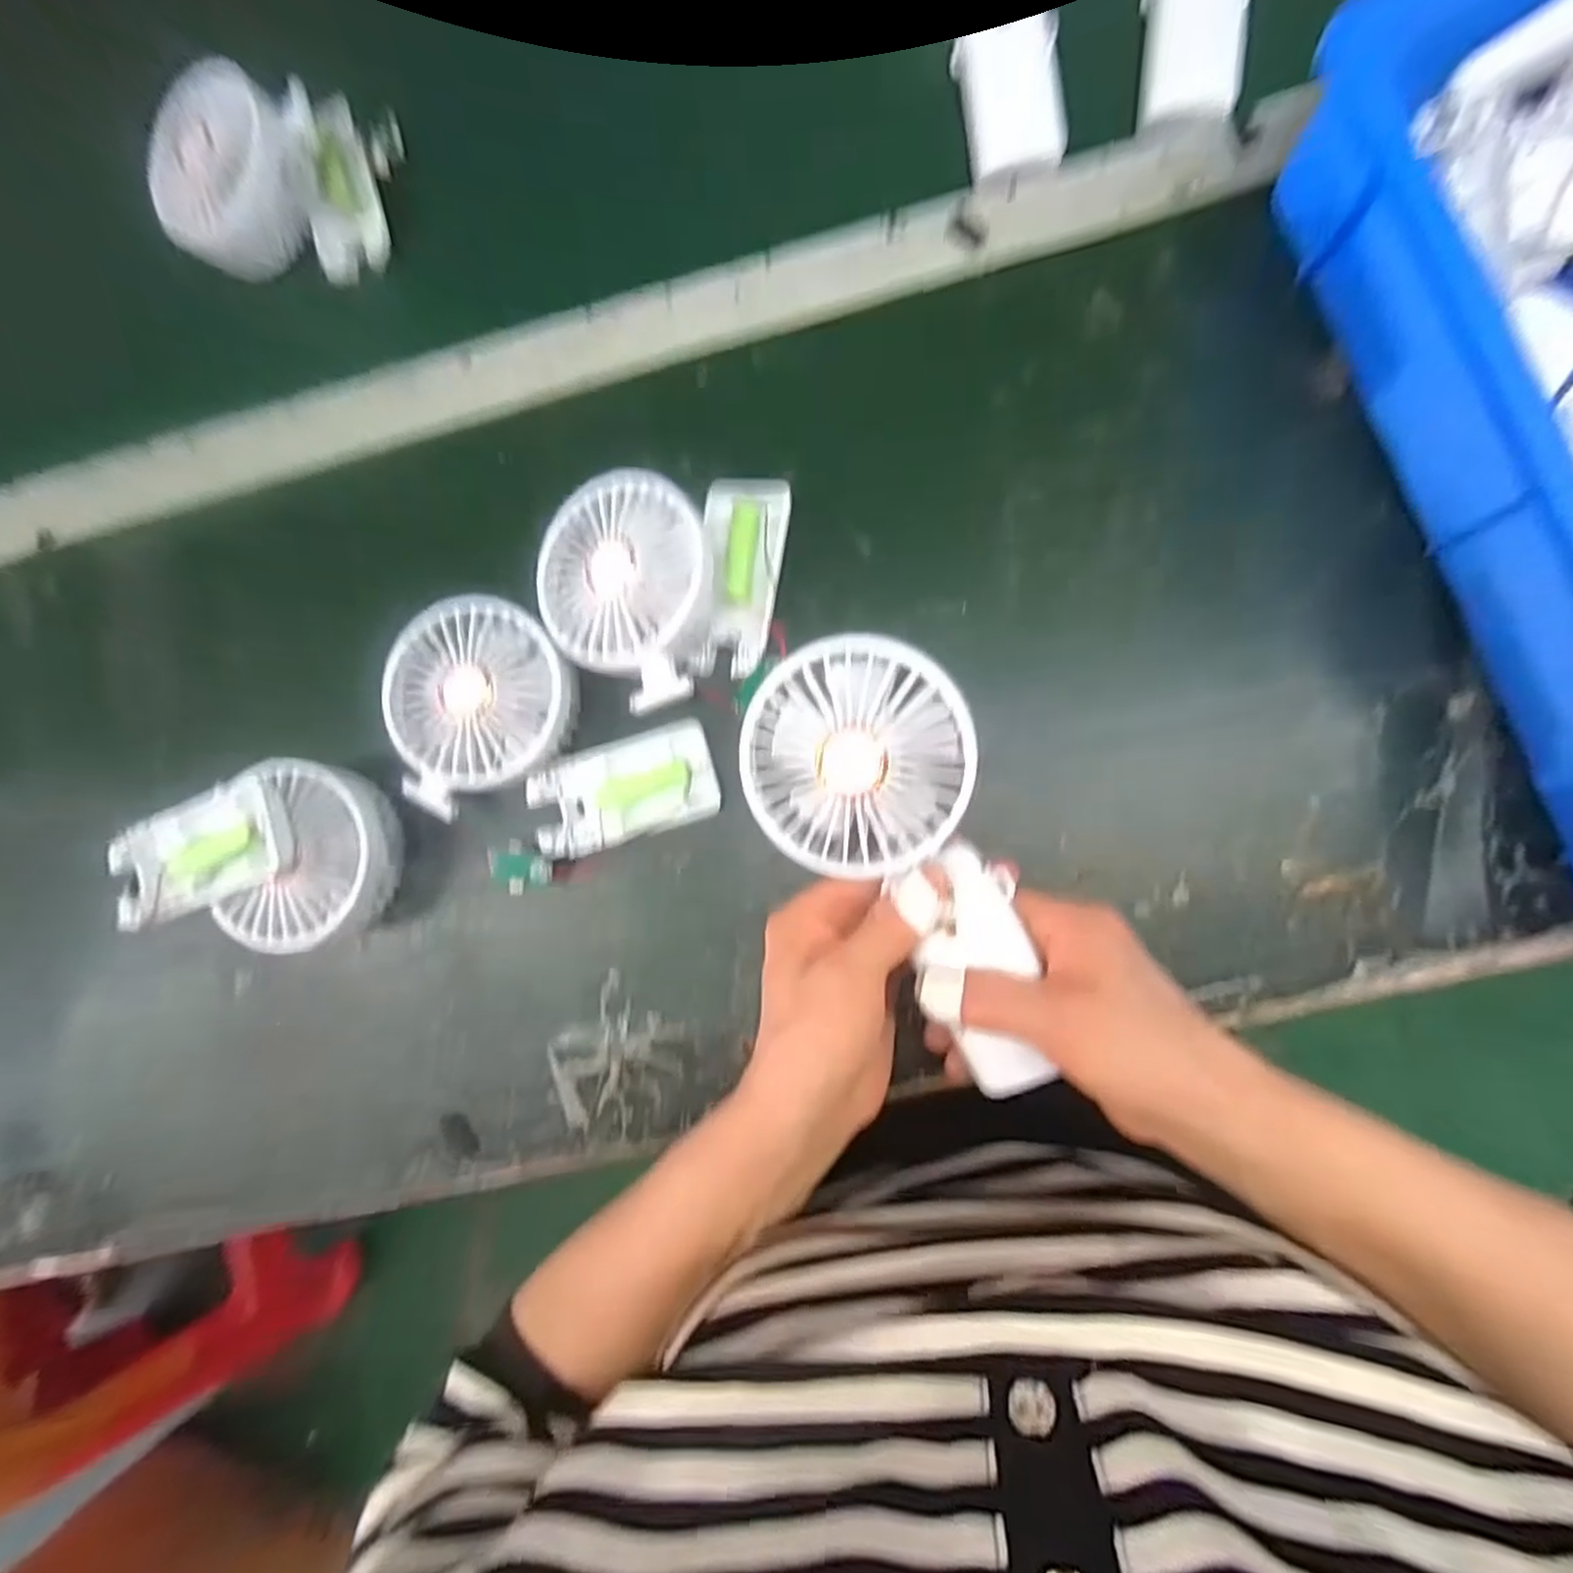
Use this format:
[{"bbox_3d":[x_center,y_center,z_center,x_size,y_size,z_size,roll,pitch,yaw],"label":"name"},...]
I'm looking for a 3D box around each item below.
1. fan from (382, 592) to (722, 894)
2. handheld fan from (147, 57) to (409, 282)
[{"bbox_3d":[-0.122,-0.011,0.352,0.161,0.047,0.115,32,90,9],"label":"fan"},{"bbox_3d":[-0.284,-0.338,0.409,0.123,0.070,0.084,-8,84,7],"label":"handheld fan"}]

